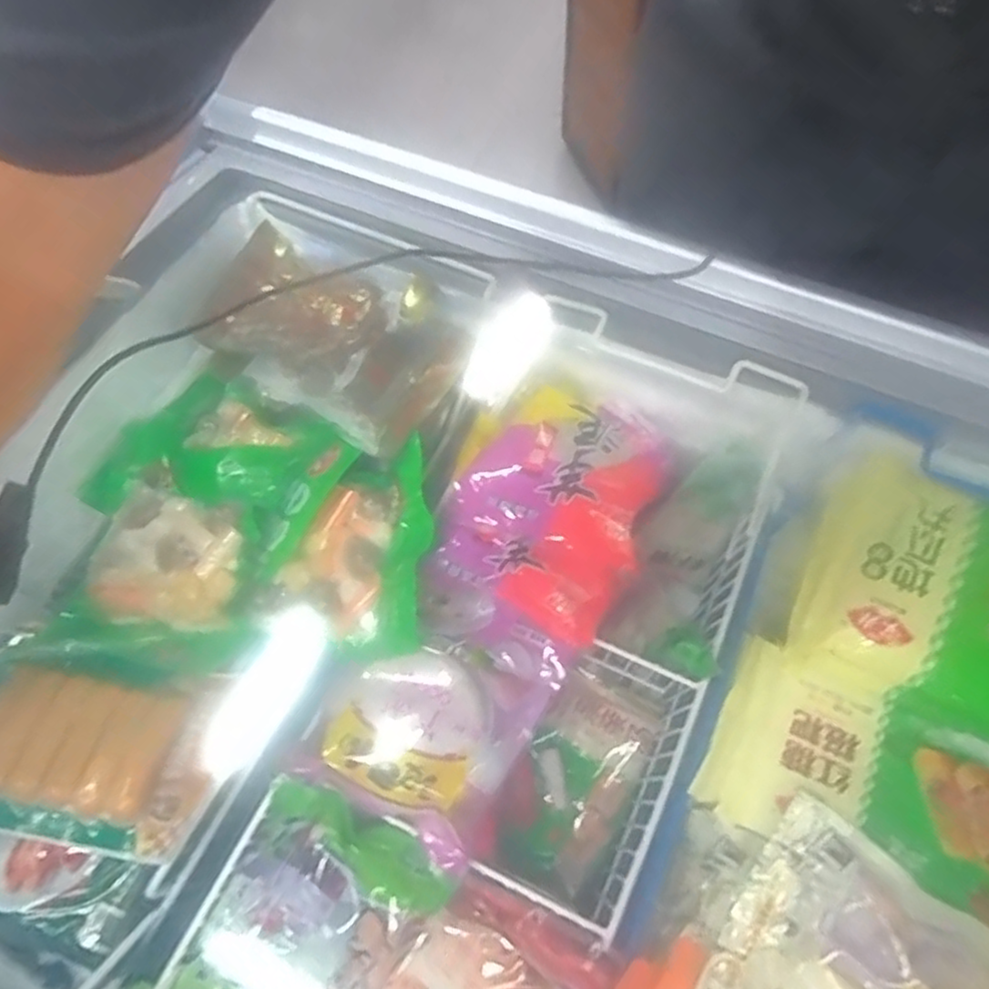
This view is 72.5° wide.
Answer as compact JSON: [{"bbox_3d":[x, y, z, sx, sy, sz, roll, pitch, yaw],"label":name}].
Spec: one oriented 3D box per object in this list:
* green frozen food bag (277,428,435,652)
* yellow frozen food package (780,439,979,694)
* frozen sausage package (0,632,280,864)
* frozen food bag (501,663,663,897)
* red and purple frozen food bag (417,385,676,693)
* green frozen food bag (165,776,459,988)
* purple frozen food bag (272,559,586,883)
[{"bbox_3d":[-0.114,0.041,0.575,0.124,0.041,0.182,5,65,4],"label":"green frozen food bag"},{"bbox_3d":[0.293,0.055,0.523,0.084,0.076,0.175,25,68,13],"label":"yellow frozen food package"},{"bbox_3d":[-0.320,0.197,0.542,0.229,0.044,0.148,11,65,7],"label":"frozen sausage package"},{"bbox_3d":[0.075,0.250,0.613,0.100,0.040,0.179,29,69,15],"label":"frozen food bag"},{"bbox_3d":[0.037,0.014,0.594,0.178,0.066,0.254,22,67,12],"label":"red and purple frozen food bag"},{"bbox_3d":[-0.140,0.333,0.493,0.152,0.029,0.196,24,67,13],"label":"green frozen food bag"},{"bbox_3d":[-0.045,0.161,0.535,0.157,0.047,0.197,29,69,15],"label":"purple frozen food bag"}]

